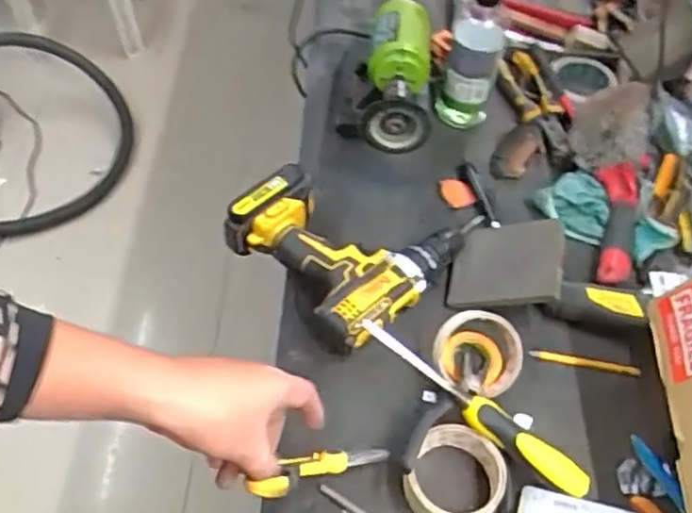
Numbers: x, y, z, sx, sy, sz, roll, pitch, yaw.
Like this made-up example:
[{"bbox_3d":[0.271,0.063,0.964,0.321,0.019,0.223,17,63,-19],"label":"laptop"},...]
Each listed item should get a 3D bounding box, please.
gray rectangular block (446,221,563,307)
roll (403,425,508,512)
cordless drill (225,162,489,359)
[{"bbox_3d":[0.170,0.007,0.756,0.118,0.013,0.102,-7,50,32],"label":"gray rectangular block"},{"bbox_3d":[0.100,0.202,0.637,0.081,0.046,0.086,0,54,0],"label":"roll"},{"bbox_3d":[0.011,-0.027,0.785,0.206,0.083,0.229,35,62,23],"label":"cordless drill"}]

